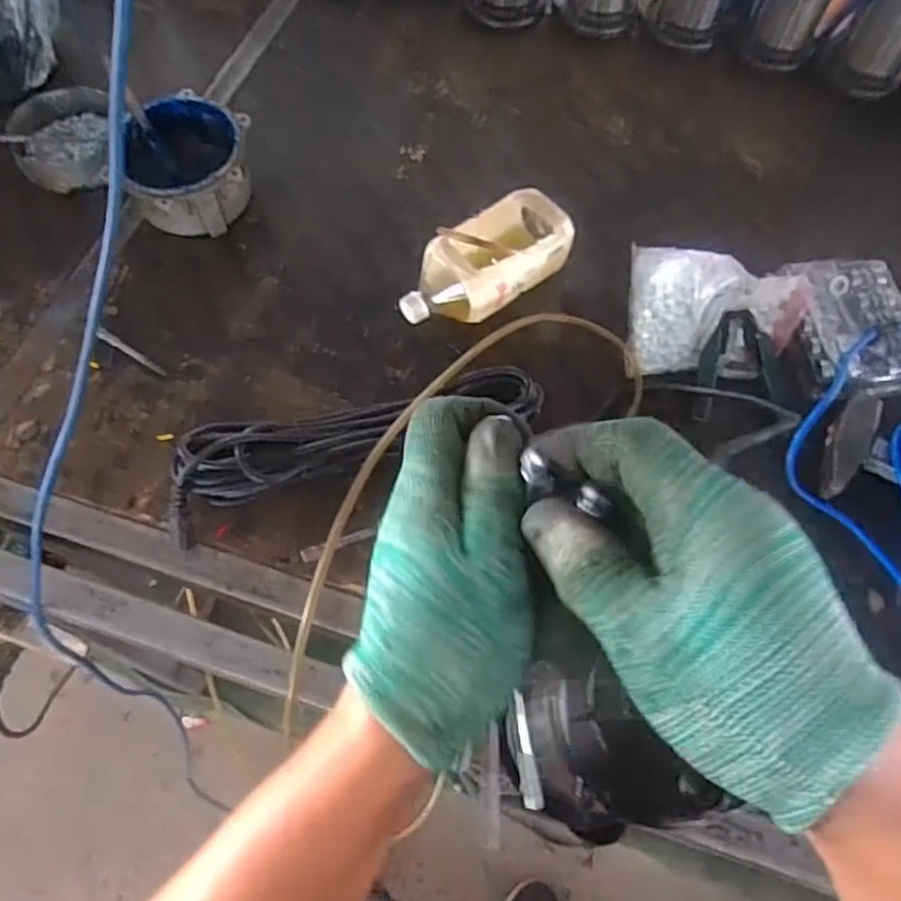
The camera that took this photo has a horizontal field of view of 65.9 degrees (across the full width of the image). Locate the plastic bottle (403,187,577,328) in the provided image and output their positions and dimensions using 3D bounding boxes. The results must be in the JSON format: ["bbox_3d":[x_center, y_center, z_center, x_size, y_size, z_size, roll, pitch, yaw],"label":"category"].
[{"bbox_3d":[0.034,-0.207,0.779,0.208,0.073,0.094,-36,71,-19],"label":"plastic bottle"}]

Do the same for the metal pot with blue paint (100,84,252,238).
[{"bbox_3d":[-0.305,-0.324,0.812,0.139,0.084,0.145,1,64,-2],"label":"metal pot with blue paint"}]

